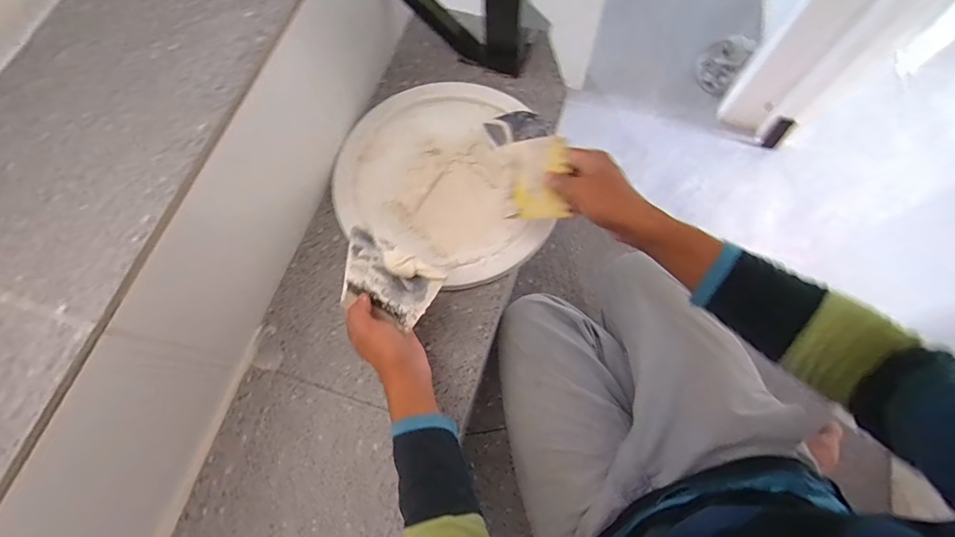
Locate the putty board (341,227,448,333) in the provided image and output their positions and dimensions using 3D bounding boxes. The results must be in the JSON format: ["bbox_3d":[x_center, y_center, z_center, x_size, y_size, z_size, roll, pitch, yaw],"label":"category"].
[{"bbox_3d":[-0.093,0.015,0.447,0.104,0.011,0.082,25,114,8],"label":"putty board"}]

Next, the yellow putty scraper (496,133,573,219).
[{"bbox_3d":[0.063,-0.099,0.473,0.070,0.010,0.088,-2,104,18],"label":"yellow putty scraper"}]

